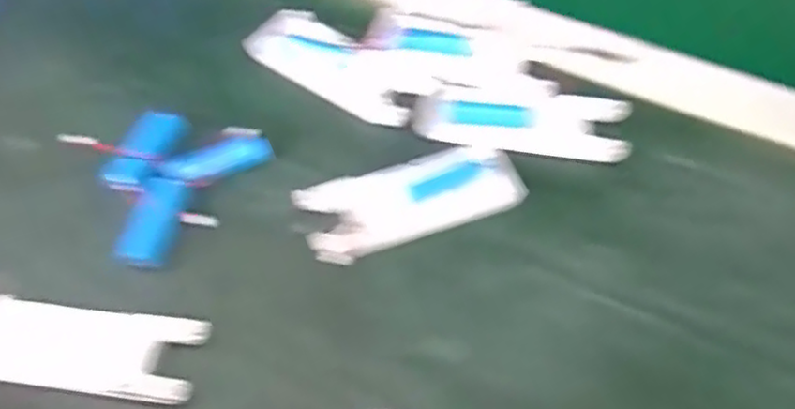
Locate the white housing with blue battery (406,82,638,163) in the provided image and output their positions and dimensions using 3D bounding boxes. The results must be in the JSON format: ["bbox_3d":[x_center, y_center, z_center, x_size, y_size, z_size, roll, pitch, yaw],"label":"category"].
[{"bbox_3d":[0.071,-0.053,0.414,0.121,0.013,0.042,7,57,5],"label":"white housing with blue battery"}]

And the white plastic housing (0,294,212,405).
[{"bbox_3d":[-0.151,0.067,0.337,0.115,0.011,0.040,6,57,4],"label":"white plastic housing"}]

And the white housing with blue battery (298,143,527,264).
[{"bbox_3d":[0.007,-0.005,0.383,0.115,0.011,0.047,-19,59,-11],"label":"white housing with blue battery"}]

